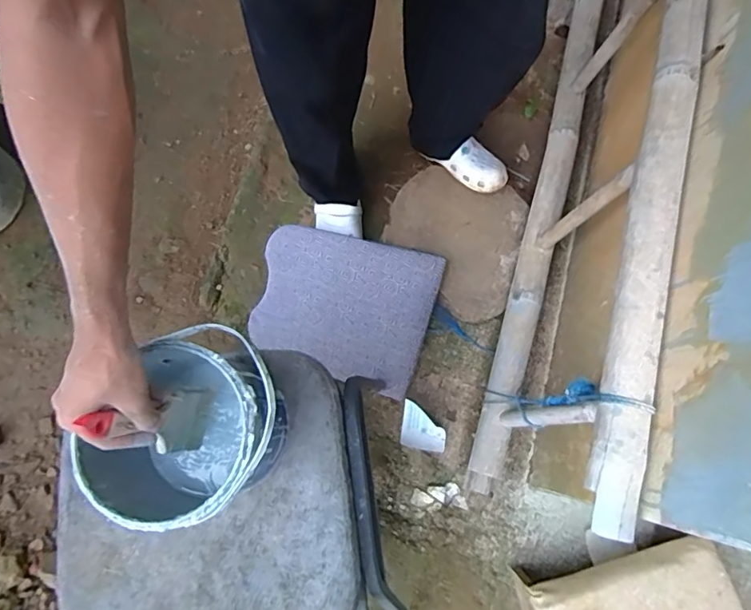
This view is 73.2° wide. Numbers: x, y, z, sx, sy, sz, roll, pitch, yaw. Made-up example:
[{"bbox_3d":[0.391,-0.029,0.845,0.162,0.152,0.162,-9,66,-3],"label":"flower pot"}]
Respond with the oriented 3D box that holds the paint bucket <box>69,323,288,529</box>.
[{"bbox_3d":[-0.203,0.141,0.586,0.185,0.174,0.211,28,76,5],"label":"paint bucket"}]

